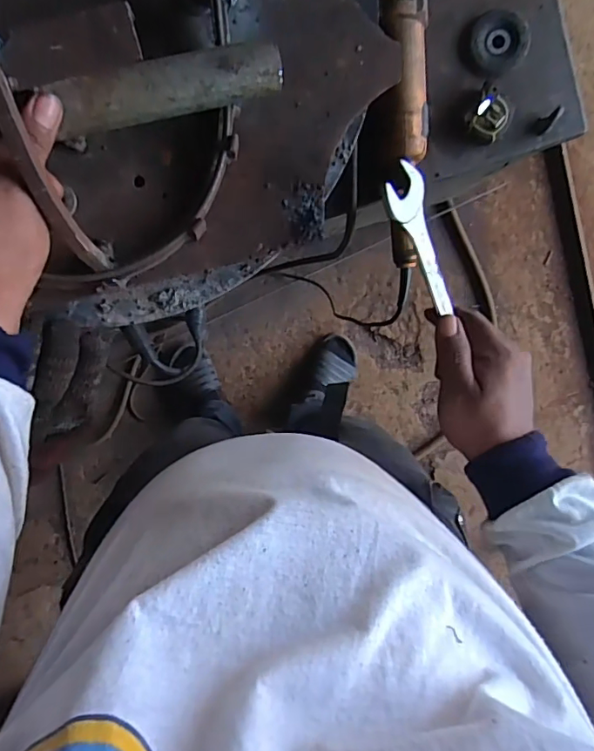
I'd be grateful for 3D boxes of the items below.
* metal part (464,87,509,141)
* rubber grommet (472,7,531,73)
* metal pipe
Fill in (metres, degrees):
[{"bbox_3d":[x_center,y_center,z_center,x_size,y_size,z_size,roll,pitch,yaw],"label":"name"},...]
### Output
[{"bbox_3d":[0.247,-0.331,0.661,0.049,0.017,0.051,43,86,-7],"label":"metal part"},{"bbox_3d":[0.262,-0.432,0.667,0.070,0.021,0.072,37,94,-8],"label":"rubber grommet"},{"bbox_3d":[-0.077,-0.176,0.316,0.134,0.021,0.027,-15,98,-2],"label":"metal pipe"}]

